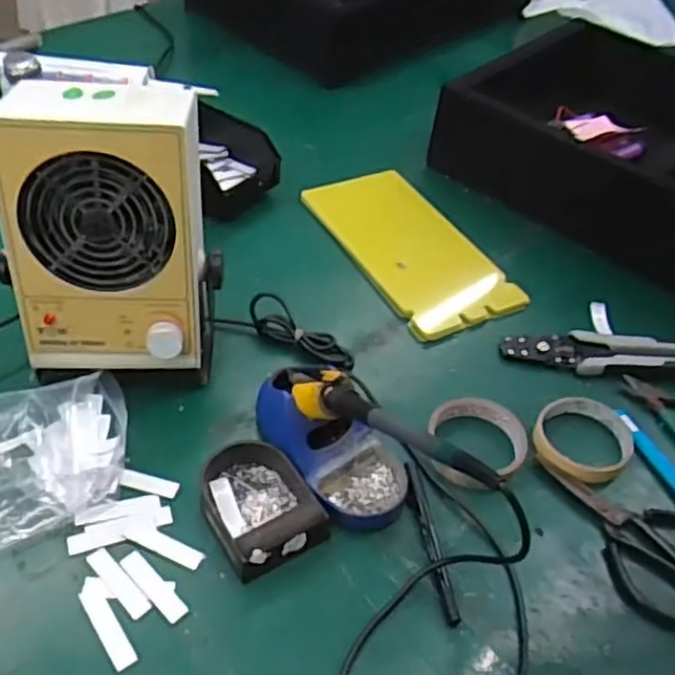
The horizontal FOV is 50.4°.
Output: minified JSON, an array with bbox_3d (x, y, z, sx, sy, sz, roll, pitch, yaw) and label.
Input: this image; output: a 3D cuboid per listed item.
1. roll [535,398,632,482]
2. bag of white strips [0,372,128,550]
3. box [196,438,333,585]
[{"bbox_3d":[0.224,0.087,0.645,0.083,0.027,0.089,3,45,-3],"label":"roll"},{"bbox_3d":[-0.267,0.100,0.560,0.214,0.049,0.115,-22,52,-25],"label":"bag of white strips"},{"bbox_3d":[-0.064,0.129,0.567,0.078,0.035,0.107,-23,52,-26],"label":"box"}]

